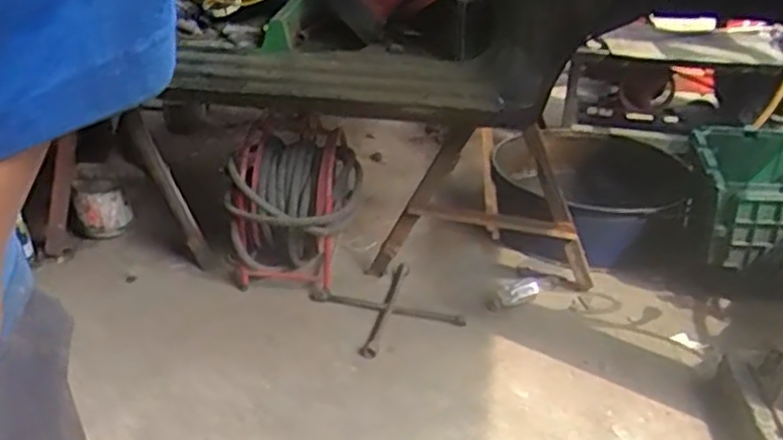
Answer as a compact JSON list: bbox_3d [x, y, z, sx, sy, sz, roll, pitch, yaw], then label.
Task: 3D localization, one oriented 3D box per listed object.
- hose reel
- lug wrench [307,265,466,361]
[{"bbox_3d":[-0.246,-0.032,1.889,0.331,0.362,0.318,-1,28,-3],"label":"hose reel"},{"bbox_3d":[-0.012,0.207,1.823,0.270,0.036,0.271,-15,34,-30],"label":"lug wrench"}]

